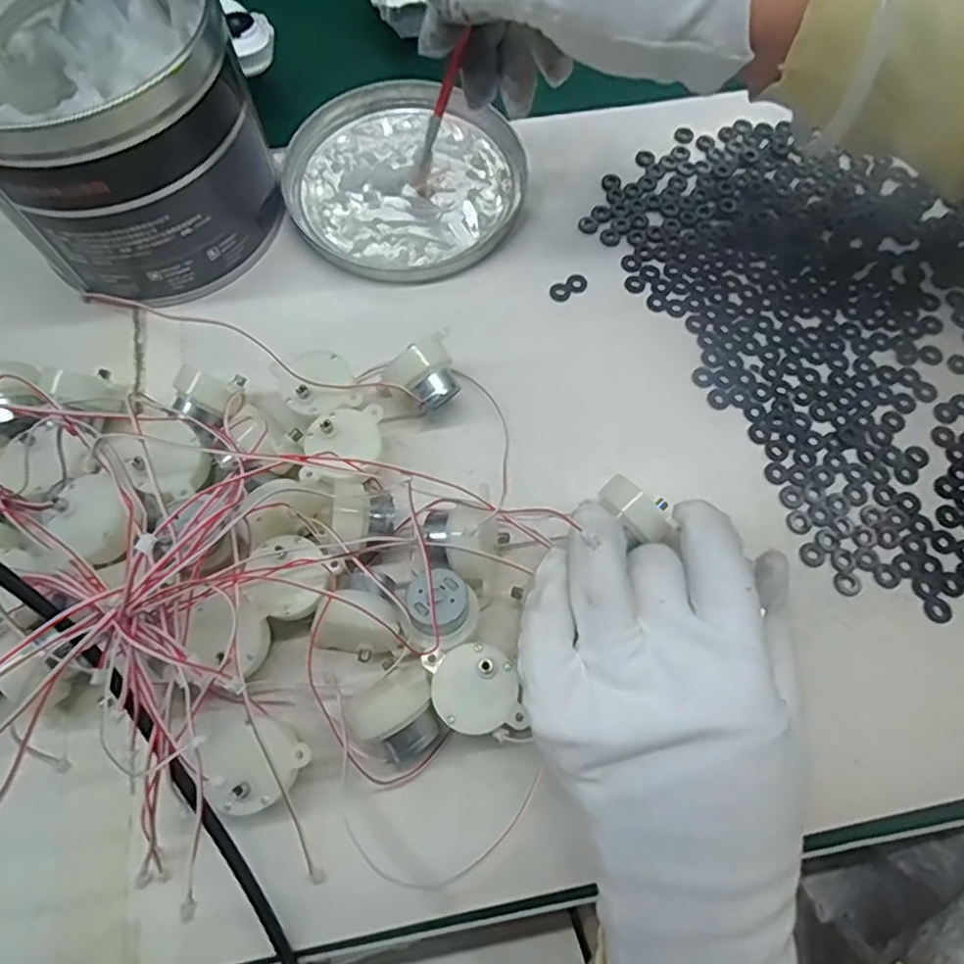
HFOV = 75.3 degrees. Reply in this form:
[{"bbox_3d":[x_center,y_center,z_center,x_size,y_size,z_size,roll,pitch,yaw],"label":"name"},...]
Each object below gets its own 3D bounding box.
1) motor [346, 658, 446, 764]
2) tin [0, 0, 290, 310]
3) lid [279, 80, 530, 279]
[{"bbox_3d":[-0.031,0.089,0.242,0.032,0.024,0.032,-37,72,-13],"label":"motor"},{"bbox_3d":[-0.173,-0.169,0.294,0.123,0.104,0.129,0,68,0],"label":"tin"},{"bbox_3d":[-0.042,-0.170,0.345,0.128,0.014,0.124,0,68,0],"label":"lid"}]

